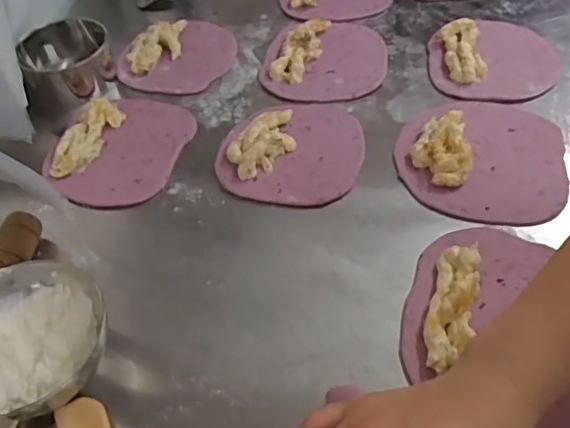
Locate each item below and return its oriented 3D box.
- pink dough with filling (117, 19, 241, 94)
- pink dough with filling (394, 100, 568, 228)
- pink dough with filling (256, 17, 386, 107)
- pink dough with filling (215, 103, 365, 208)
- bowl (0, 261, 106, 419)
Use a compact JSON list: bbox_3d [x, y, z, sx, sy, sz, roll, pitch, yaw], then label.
[{"bbox_3d":[-0.118,-0.183,0.634,0.128,0.029,0.098,-37,56,-24],"label":"pink dough with filling"},{"bbox_3d":[0.174,-0.058,0.500,0.140,0.024,0.149,-2,50,3],"label":"pink dough with filling"},{"bbox_3d":[0.042,-0.176,0.614,0.133,0.022,0.136,-3,50,3],"label":"pink dough with filling"},{"bbox_3d":[0.007,-0.068,0.526,0.127,0.026,0.132,11,52,14],"label":"pink dough with filling"},{"bbox_3d":[-0.176,0.089,0.389,0.100,0.052,0.097,-2,50,3],"label":"bowl"}]

